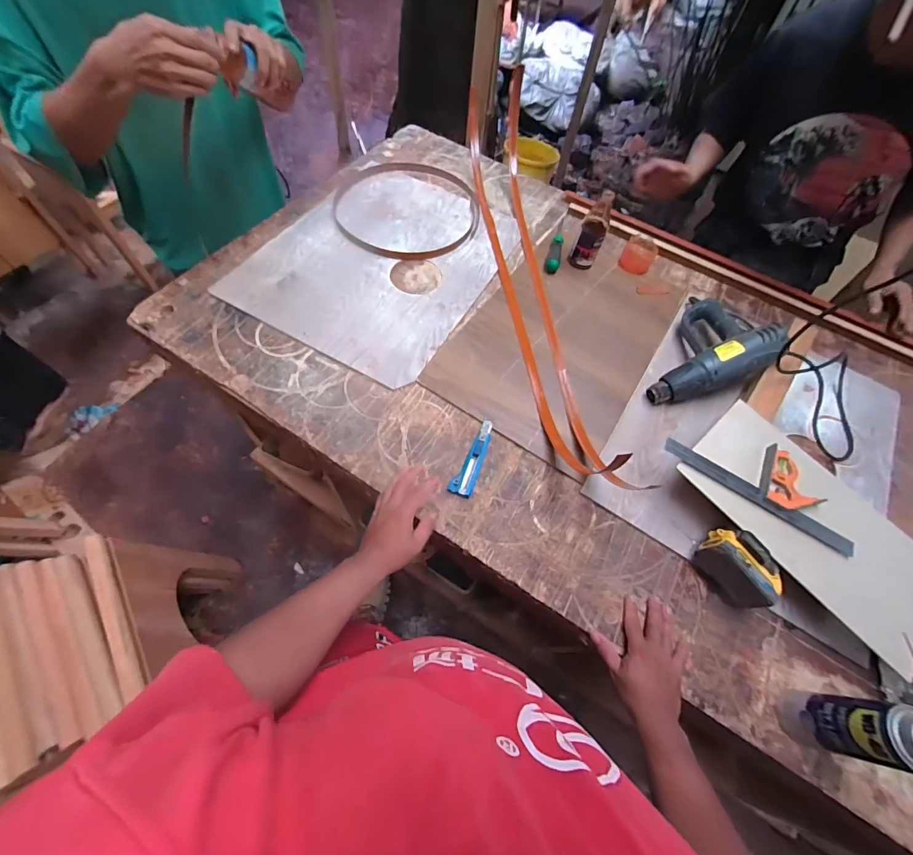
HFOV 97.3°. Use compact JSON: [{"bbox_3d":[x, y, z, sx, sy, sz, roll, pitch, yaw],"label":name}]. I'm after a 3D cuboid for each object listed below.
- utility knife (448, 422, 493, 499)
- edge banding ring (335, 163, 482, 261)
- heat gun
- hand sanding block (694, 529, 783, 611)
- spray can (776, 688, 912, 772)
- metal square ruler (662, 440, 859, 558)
[{"bbox_3d":[0.033,0.053,0.708,0.036,0.017,0.148,24,63,8],"label":"utility knife"},{"bbox_3d":[-0.128,-0.571,1.031,0.366,0.022,0.395,2,62,-4],"label":"edge banding ring"},{"bbox_3d":[0.538,-0.160,0.812,0.175,0.122,0.321,30,64,11],"label":"heat gun"},{"bbox_3d":[0.432,0.215,0.617,0.065,0.084,0.111,-38,71,-22],"label":"hand sanding block"},{"bbox_3d":[0.482,0.366,0.492,0.058,0.200,0.064,13,62,2],"label":"spray can"},{"bbox_3d":[0.487,0.073,0.640,0.292,0.026,0.120,30,64,13],"label":"metal square ruler"}]

